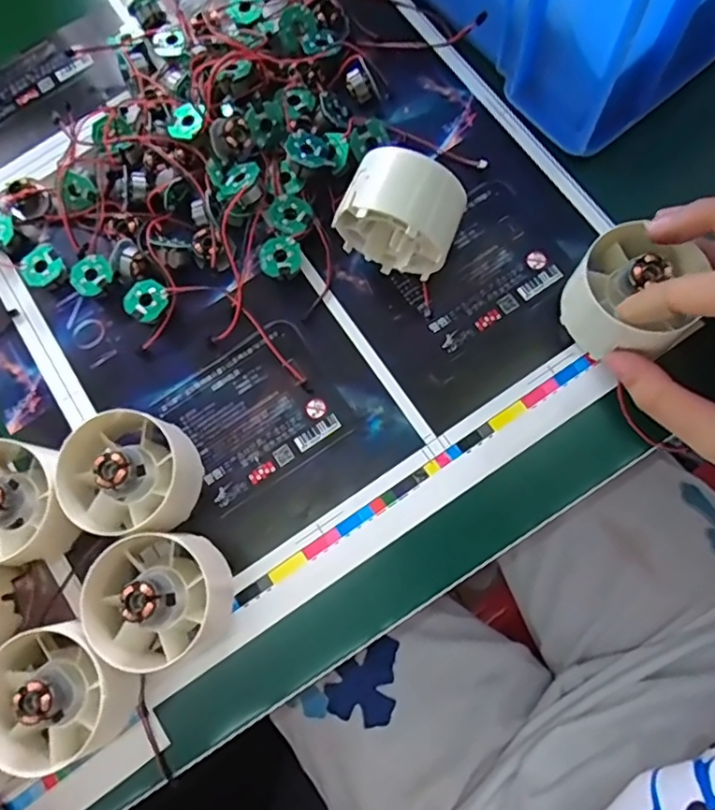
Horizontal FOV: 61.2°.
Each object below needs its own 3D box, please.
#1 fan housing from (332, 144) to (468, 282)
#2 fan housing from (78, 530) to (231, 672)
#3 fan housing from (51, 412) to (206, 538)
[{"bbox_3d":[0.019,-0.083,0.273,0.055,0.055,0.037,25,80,11],"label":"fan housing"},{"bbox_3d":[-0.082,0.079,0.248,0.052,0.039,0.052,-1,75,5],"label":"fan housing"},{"bbox_3d":[-0.099,0.028,0.262,0.052,0.038,0.053,-1,75,5],"label":"fan housing"}]

